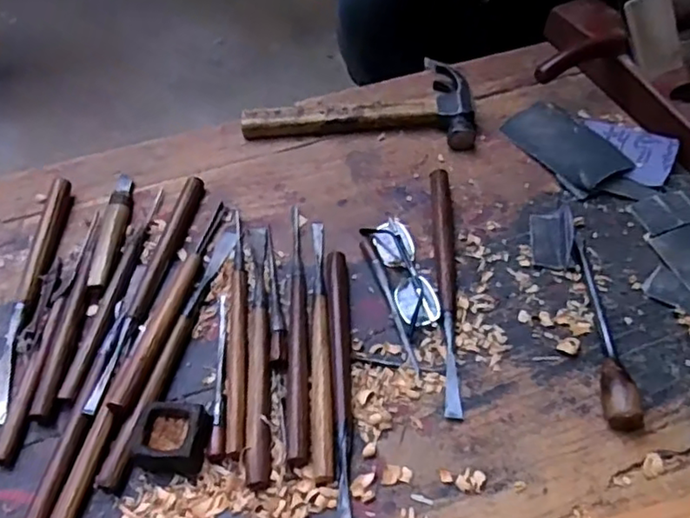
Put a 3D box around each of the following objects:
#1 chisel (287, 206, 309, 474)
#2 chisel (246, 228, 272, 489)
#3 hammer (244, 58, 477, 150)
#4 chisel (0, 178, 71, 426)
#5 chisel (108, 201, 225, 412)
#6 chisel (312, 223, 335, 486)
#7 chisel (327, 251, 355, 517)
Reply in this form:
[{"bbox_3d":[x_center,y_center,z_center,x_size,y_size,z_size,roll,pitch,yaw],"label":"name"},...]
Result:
[{"bbox_3d":[-0.039,0.049,0.536,0.017,0.014,0.249,-4,55,1],"label":"chisel"},{"bbox_3d":[-0.073,0.065,0.526,0.018,0.014,0.244,-6,55,-1],"label":"chisel"},{"bbox_3d":[0.017,-0.175,0.694,0.245,0.025,0.124,1,55,4],"label":"hammer"},{"bbox_3d":[-0.290,0.027,0.573,0.028,0.013,0.247,-3,55,1],"label":"chisel"},{"bbox_3d":[-0.149,0.031,0.556,0.019,0.015,0.220,11,56,11],"label":"chisel"},{"bbox_3d":[-0.019,0.061,0.526,0.015,0.015,0.245,-4,55,1],"label":"chisel"},{"bbox_3d":[-0.002,0.101,0.502,0.018,0.014,0.253,-4,55,1],"label":"chisel"}]

